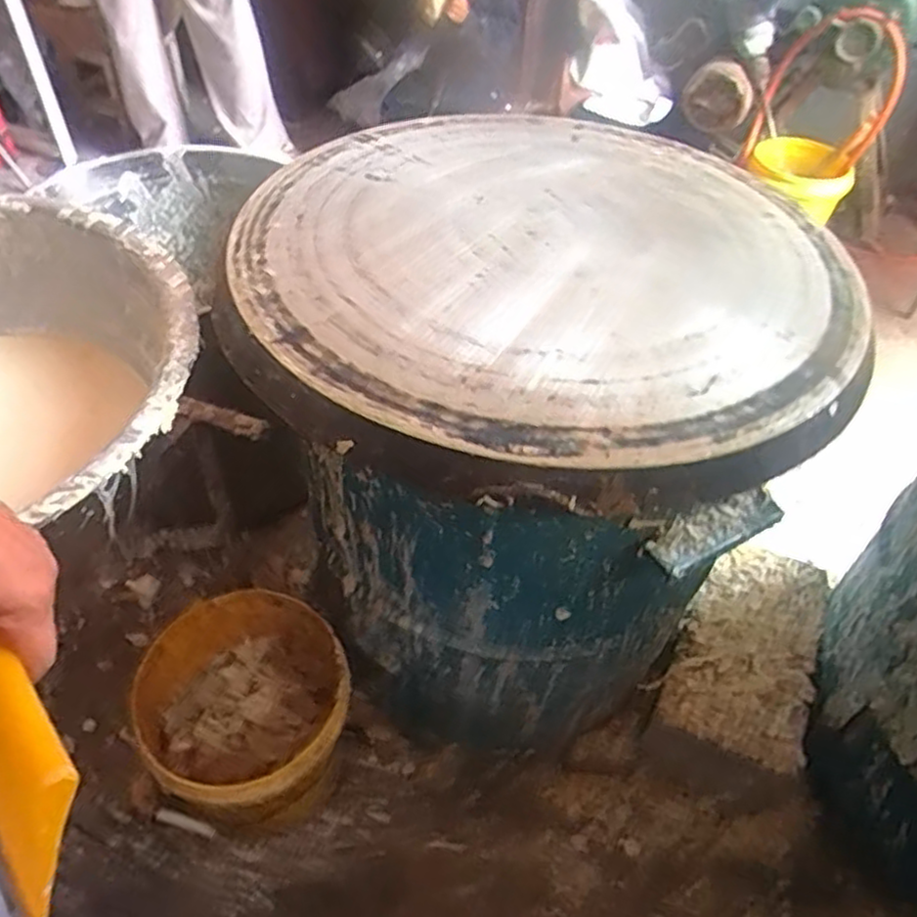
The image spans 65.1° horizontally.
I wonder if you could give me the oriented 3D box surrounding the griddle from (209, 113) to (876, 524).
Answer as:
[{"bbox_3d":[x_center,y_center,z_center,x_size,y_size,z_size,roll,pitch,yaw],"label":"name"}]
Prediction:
[{"bbox_3d":[0.076,-0.187,0.714,0.579,0.049,0.579,17,51,12],"label":"griddle"}]

